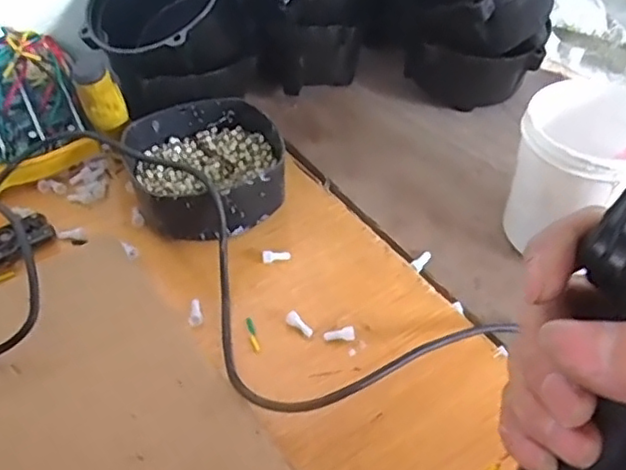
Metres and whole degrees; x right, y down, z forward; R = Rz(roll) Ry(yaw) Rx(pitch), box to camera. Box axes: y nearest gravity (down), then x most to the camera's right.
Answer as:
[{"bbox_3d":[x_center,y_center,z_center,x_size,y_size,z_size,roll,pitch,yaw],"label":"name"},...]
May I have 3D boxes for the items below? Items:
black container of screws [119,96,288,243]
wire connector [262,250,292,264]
[{"bbox_3d":[-0.083,-0.051,0.501,0.117,0.052,0.126,-18,46,-18],"label":"black container of screws"},{"bbox_3d":[-0.026,0.015,0.461,0.021,0.007,0.008,-10,44,-9],"label":"wire connector"}]

